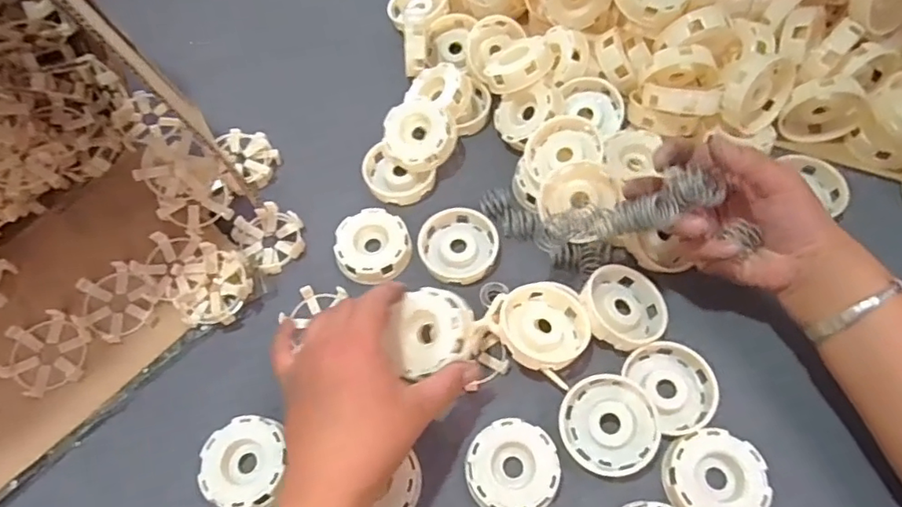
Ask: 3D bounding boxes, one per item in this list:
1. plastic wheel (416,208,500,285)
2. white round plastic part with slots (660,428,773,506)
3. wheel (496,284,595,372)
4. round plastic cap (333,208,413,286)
[{"bbox_3d":[0.006,-0.008,0.493,0.067,0.015,0.069,-2,61,3],"label":"plastic wheel"},{"bbox_3d":[0.182,0.155,0.386,0.063,0.019,0.062,-2,61,3],"label":"white round plastic part with slots"},{"bbox_3d":[0.071,0.055,0.434,0.067,0.022,0.068,0,64,0],"label":"wheel"},{"bbox_3d":[-0.069,-0.007,0.494,0.064,0.016,0.065,-2,61,3],"label":"round plastic cap"}]

